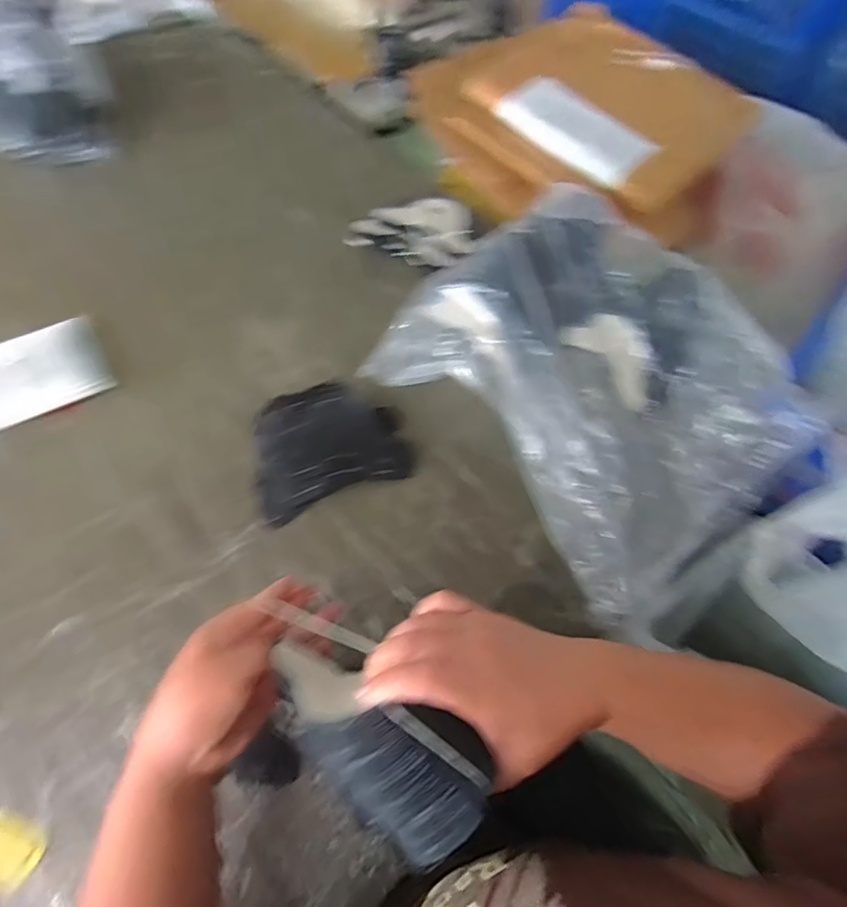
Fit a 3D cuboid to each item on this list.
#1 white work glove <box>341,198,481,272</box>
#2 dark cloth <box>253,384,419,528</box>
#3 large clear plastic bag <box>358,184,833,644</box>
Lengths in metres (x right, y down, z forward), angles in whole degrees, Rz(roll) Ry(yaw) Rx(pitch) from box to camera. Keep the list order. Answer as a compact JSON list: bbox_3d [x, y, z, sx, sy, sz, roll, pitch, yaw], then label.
[{"bbox_3d":[-0.015,-0.301,0.687,0.161,0.037,0.099,7,62,1],"label":"white work glove"},{"bbox_3d":[-0.102,-0.017,0.539,0.164,0.039,0.143,-16,64,-11],"label":"dark cloth"},{"bbox_3d":[0.165,-0.084,0.522,0.300,0.108,0.390,-33,68,-18],"label":"large clear plastic bag"}]

